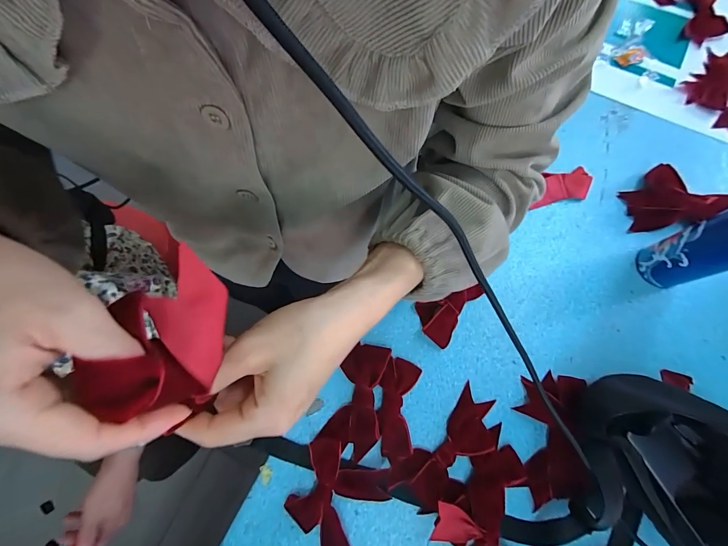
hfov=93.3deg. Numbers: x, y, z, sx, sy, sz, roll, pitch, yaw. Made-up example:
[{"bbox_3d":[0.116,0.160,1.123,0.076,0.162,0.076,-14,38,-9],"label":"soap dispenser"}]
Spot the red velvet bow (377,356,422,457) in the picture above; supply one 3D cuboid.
[{"bbox_3d":[0.042,0.170,0.441,0.047,0.019,0.114,11,74,5],"label":"red velvet bow"}]

